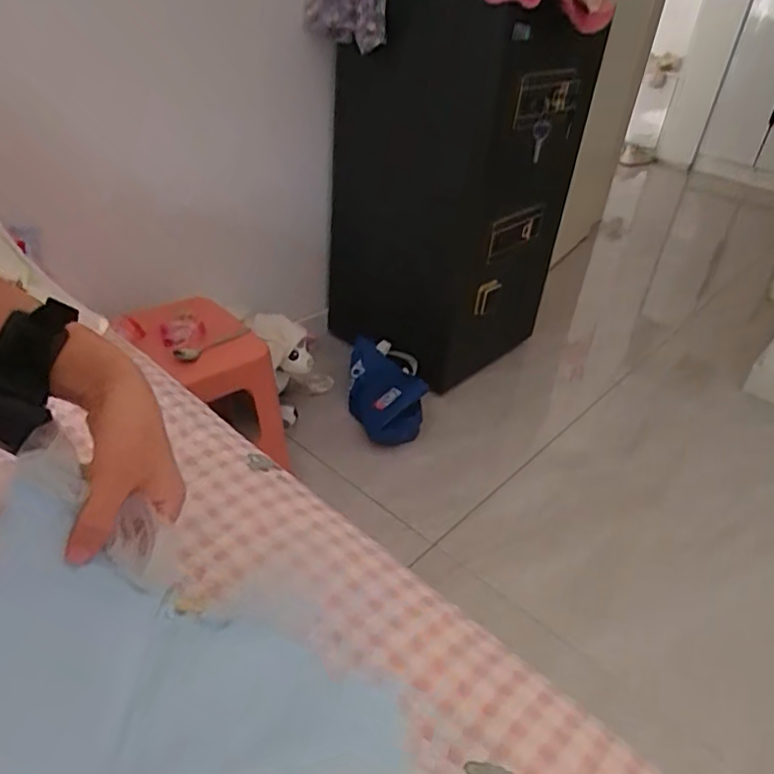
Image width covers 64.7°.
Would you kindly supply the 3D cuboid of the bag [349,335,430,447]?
[{"bbox_3d":[-0.004,0.007,1.492,0.179,0.115,0.285,5,35,-3],"label":"bag"}]

